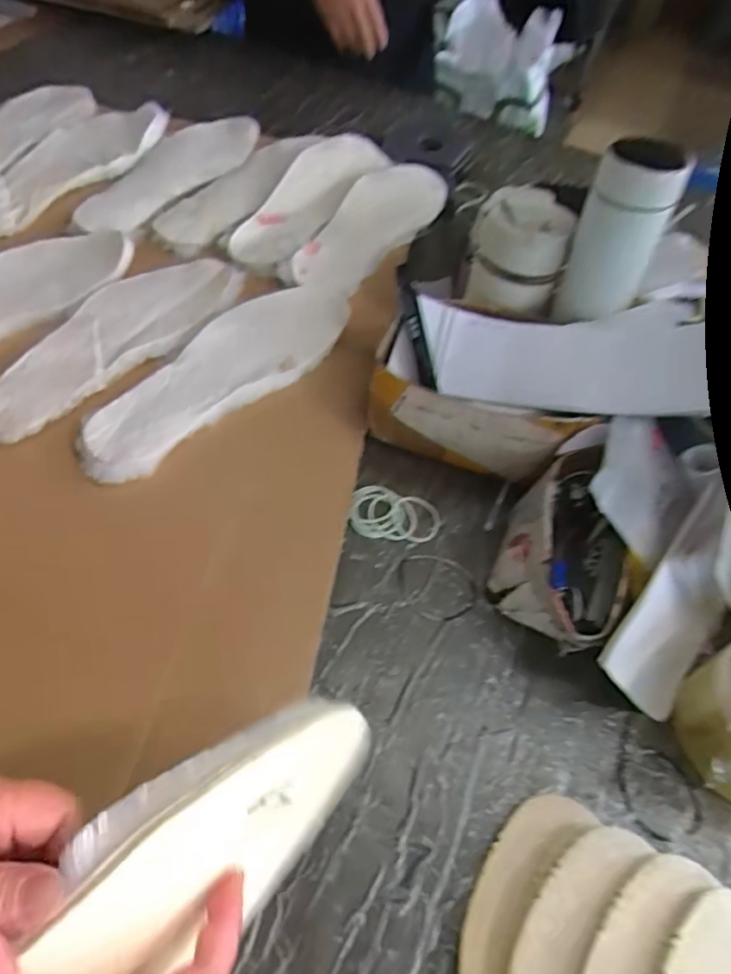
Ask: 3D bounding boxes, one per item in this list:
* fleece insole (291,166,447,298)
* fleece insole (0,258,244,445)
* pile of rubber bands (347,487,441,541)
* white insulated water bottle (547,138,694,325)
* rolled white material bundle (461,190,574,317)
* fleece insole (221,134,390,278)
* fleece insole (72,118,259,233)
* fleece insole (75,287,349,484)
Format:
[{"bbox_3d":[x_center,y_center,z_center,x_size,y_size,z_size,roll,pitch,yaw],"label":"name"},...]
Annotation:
[{"bbox_3d":[0.009,-0.309,0.710,0.095,0.019,0.283,32,61,7],"label":"fleece insole"},{"bbox_3d":[-0.230,-0.143,0.562,0.094,0.010,0.289,30,58,14],"label":"fleece insole"},{"bbox_3d":[0.024,0.024,0.520,0.077,0.007,0.049,11,53,2],"label":"pile of rubber bands"},{"bbox_3d":[0.208,-0.208,0.509,0.062,0.146,0.054,4,53,-4],"label":"white insulated water bottle"},{"bbox_3d":[0.141,-0.219,0.568,0.083,0.080,0.079,16,54,5],"label":"rolled white material bundle"},{"bbox_3d":[-0.068,-0.340,0.715,0.083,0.016,0.274,26,60,10],"label":"fleece insole"},{"bbox_3d":[-0.240,-0.377,0.727,0.100,0.023,0.271,28,58,14],"label":"fleece insole"},{"bbox_3d":[-0.132,-0.107,0.561,0.096,0.015,0.292,37,60,19],"label":"fleece insole"}]

